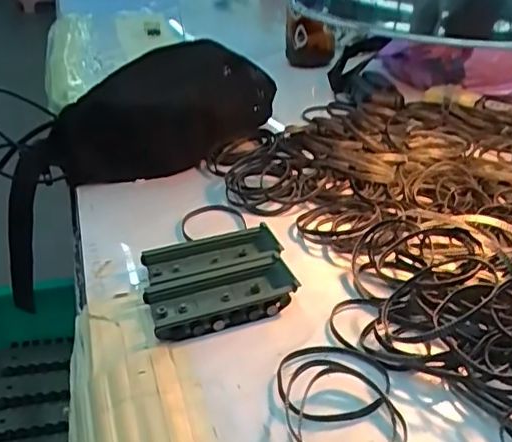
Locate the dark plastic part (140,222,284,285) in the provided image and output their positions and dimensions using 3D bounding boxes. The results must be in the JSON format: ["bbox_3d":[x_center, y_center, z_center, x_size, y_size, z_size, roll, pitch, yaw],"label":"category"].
[{"bbox_3d":[-0.033,0.026,0.435,0.098,0.017,0.043,-9,32,-10],"label":"dark plastic part"}]

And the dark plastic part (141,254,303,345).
[{"bbox_3d":[-0.023,0.051,0.398,0.098,0.017,0.048,-12,33,-14],"label":"dark plastic part"}]

